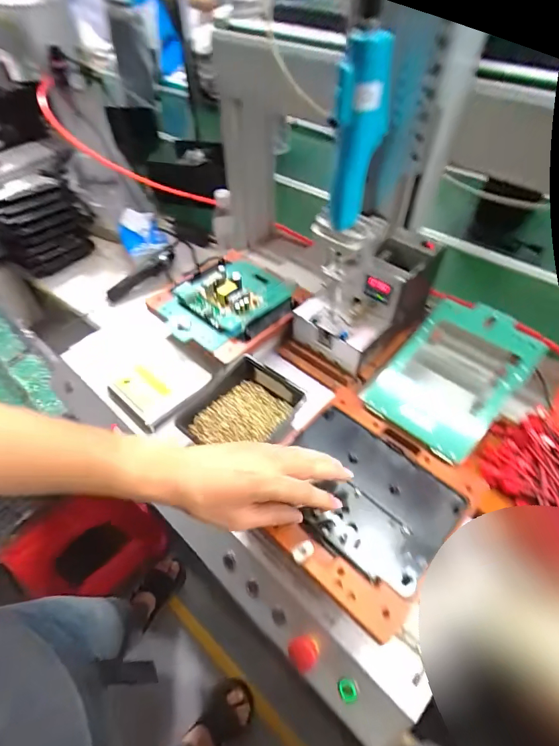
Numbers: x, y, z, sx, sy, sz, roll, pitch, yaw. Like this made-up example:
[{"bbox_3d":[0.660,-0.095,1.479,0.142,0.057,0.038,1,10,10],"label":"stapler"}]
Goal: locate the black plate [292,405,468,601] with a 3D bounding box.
[{"bbox_3d":[0.089,0.132,0.433,0.180,0.022,0.133,33,58,26],"label":"black plate"}]

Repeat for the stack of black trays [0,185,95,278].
[{"bbox_3d":[-0.621,-0.395,1.066,0.236,0.201,0.170,-27,54,-19],"label":"stack of black trays"}]

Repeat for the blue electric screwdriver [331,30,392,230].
[{"bbox_3d":[0.075,-0.216,0.375,0.044,0.160,0.037,9,51,10],"label":"blue electric screwdriver"}]

